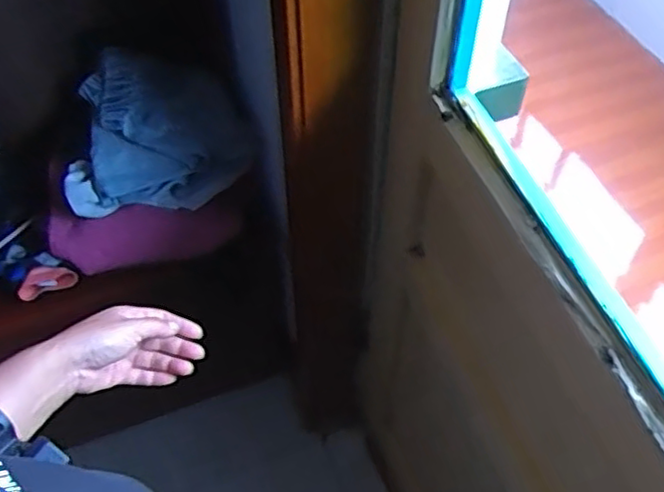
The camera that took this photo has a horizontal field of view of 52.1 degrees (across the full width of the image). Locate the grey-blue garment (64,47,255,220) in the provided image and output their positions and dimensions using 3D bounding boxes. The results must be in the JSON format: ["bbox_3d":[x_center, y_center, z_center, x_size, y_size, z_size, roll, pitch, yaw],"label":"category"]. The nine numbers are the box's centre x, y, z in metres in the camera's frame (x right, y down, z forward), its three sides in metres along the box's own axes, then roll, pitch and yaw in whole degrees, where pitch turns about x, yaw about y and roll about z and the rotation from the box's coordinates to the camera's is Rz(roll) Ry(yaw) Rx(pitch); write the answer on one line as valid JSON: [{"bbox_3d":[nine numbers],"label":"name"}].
[{"bbox_3d":[-0.288,-0.192,1.106,0.290,0.118,0.243,-10,53,-8],"label":"grey-blue garment"}]

